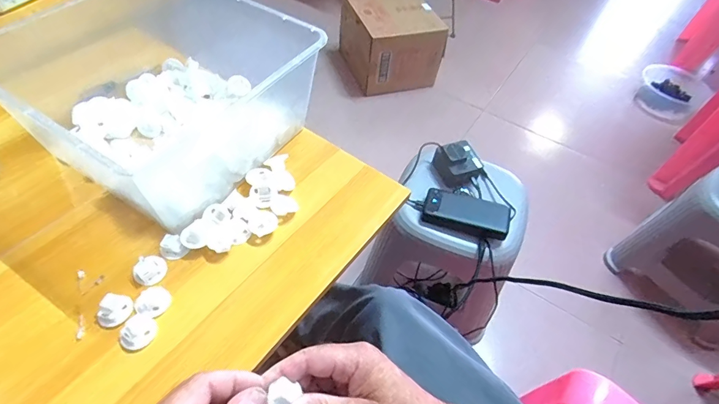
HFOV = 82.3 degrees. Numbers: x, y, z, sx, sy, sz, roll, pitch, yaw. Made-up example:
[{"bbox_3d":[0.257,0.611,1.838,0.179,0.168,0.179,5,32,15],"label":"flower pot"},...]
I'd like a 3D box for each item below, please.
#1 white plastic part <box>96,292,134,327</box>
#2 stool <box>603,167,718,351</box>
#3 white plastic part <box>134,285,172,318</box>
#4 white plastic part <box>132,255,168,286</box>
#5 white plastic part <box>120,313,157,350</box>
[{"bbox_3d":[-0.248,0.109,0.416,0.028,0.016,0.033,36,57,21],"label":"white plastic part"},{"bbox_3d":[0.868,0.118,0.998,0.275,0.342,0.299,-26,58,-23],"label":"stool"},{"bbox_3d":[-0.214,0.104,0.427,0.029,0.012,0.033,31,55,18],"label":"white plastic part"},{"bbox_3d":[-0.228,0.073,0.449,0.029,0.016,0.033,12,52,4],"label":"white plastic part"},{"bbox_3d":[-0.218,0.129,0.407,0.028,0.016,0.033,36,57,21],"label":"white plastic part"}]

